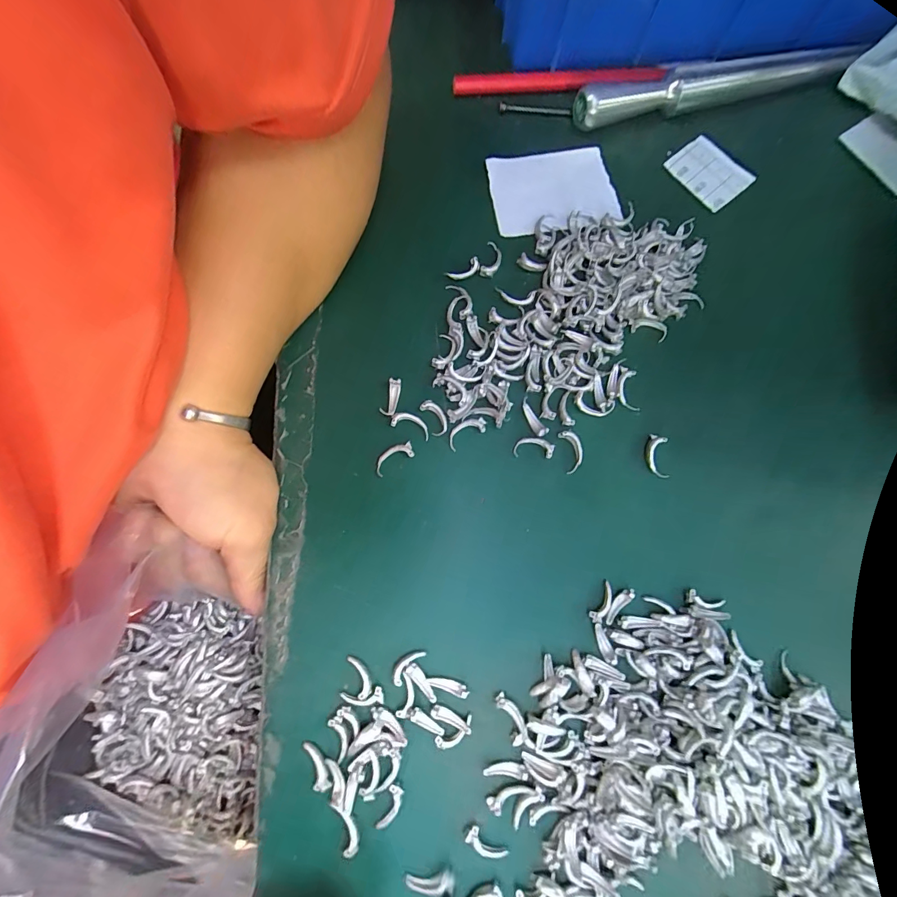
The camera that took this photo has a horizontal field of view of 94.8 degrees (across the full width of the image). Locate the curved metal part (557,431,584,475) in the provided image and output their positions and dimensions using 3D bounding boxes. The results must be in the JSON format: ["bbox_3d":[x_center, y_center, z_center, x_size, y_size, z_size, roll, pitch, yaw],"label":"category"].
[{"bbox_3d":[0.067,0.002,0.221,0.011,0.004,0.023,-4,79,-2],"label":"curved metal part"}]

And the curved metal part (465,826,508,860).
[{"bbox_3d":[0.017,0.179,0.185,0.019,0.004,0.008,36,80,6],"label":"curved metal part"}]

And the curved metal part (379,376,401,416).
[{"bbox_3d":[-0.031,-0.027,0.224,0.007,0.008,0.020,16,78,1],"label":"curved metal part"}]

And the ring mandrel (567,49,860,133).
[{"bbox_3d":[0.168,-0.225,0.257,0.180,0.022,0.017,-11,79,-3],"label":"ring mandrel"}]

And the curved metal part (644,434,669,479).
[{"bbox_3d":[0.113,0.004,0.224,0.012,0.005,0.023,0,78,-2],"label":"curved metal part"}]

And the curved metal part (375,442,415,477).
[{"bbox_3d":[-0.029,0.005,0.219,0.023,0.006,0.010,-34,81,-7],"label":"curved metal part"}]

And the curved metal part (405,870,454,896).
[{"bbox_3d":[-0.008,0.192,0.181,0.021,0.005,0.009,-3,78,-3],"label":"curved metal part"}]

